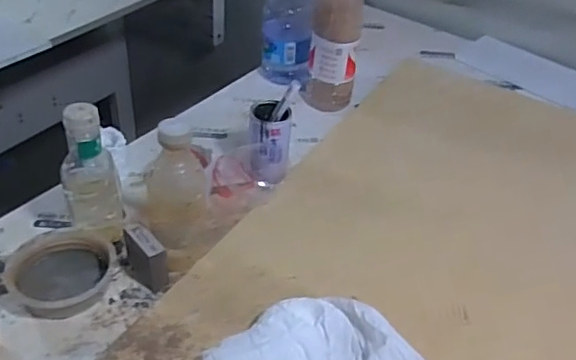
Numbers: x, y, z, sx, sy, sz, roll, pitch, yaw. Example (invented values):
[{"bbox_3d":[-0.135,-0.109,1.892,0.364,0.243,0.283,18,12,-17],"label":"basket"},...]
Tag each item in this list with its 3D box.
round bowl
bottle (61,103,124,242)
[{"bbox_3d":[-0.285,0.112,0.730,0.122,0.033,0.129,3,39,-2],"label":"round bowl"},{"bbox_3d":[-0.252,-0.005,0.744,0.076,0.199,0.064,-9,41,-16],"label":"bottle"}]

